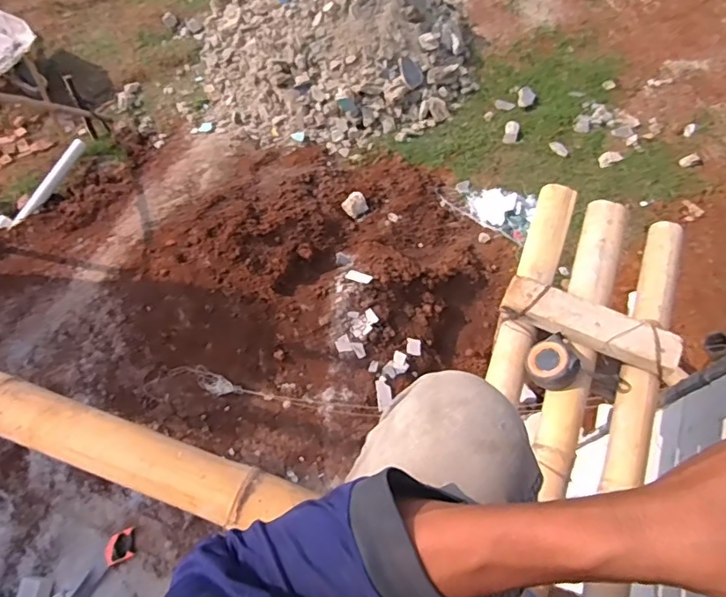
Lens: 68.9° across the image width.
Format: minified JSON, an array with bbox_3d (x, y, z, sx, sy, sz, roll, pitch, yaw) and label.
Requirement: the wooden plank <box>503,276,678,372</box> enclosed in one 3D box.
[{"bbox_3d":[0.340,0.039,0.798,0.255,0.042,0.067,23,70,14],"label":"wooden plank"}]

